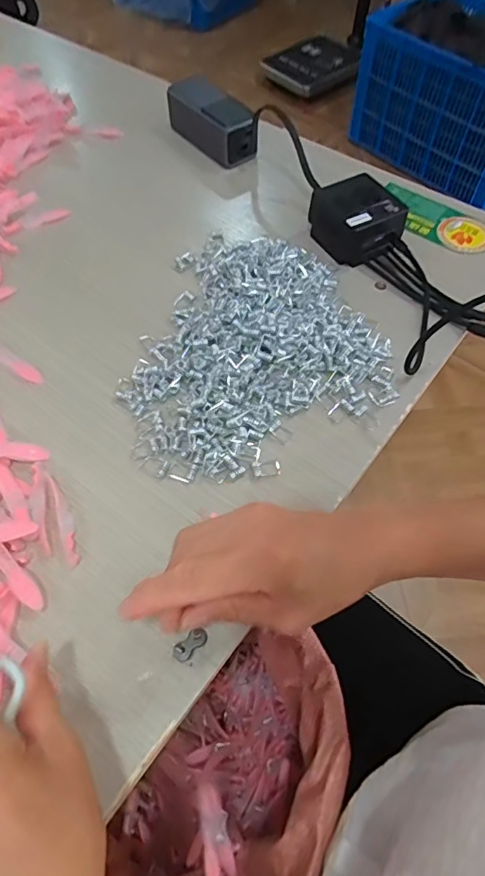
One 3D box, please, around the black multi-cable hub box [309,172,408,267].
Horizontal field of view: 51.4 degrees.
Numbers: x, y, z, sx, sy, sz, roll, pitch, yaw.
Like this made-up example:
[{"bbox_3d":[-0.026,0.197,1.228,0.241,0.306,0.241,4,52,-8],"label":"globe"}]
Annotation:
[{"bbox_3d":[0.119,-0.234,0.534,0.073,0.047,0.093,-23,63,-14],"label":"black multi-cable hub box"}]

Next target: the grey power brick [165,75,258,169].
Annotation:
[{"bbox_3d":[-0.038,-0.394,0.628,0.055,0.053,0.135,-30,65,-17],"label":"grey power brick"}]

